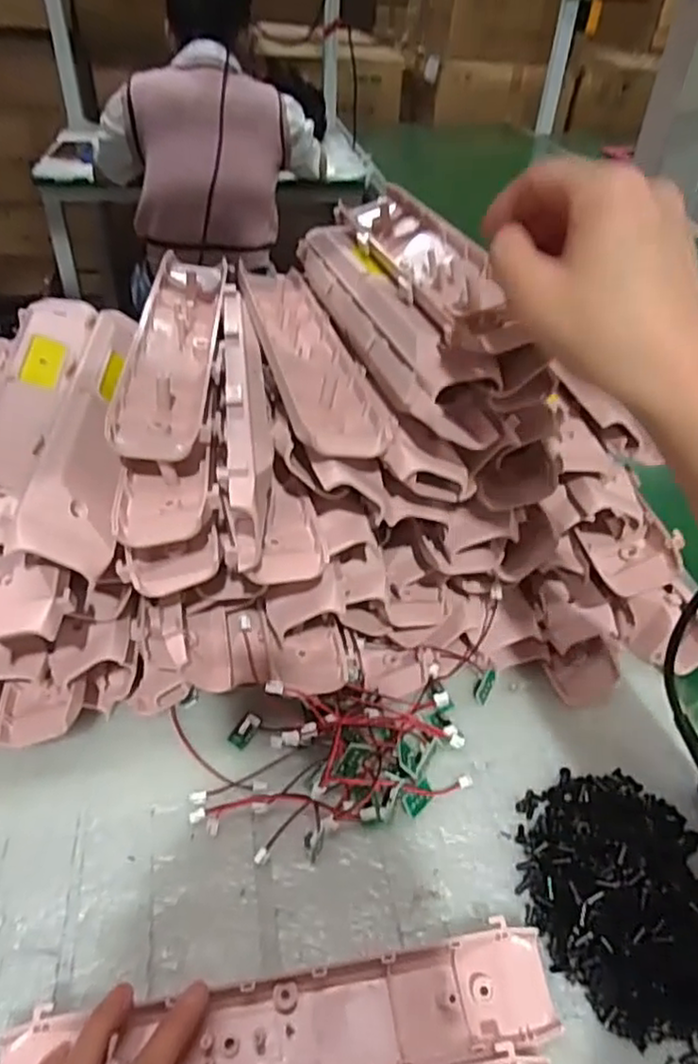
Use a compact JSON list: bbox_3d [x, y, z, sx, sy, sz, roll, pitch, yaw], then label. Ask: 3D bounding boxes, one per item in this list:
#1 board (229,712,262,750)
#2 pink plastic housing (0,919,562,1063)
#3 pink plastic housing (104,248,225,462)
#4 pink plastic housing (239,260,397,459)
[{"bbox_3d":[-0.074,0.140,0.471,0.013,0.008,0.028,22,45,22],"label":"board"},{"bbox_3d":[-0.028,0.253,0.332,0.273,0.026,0.053,-3,41,-8],"label":"pink plastic housing"},{"bbox_3d":[-0.120,-0.133,0.466,0.053,0.035,0.265,-1,41,-5],"label":"pink plastic housing"},{"bbox_3d":[-0.029,-0.122,0.449,0.056,0.024,0.262,-7,42,-13],"label":"pink plastic housing"}]

